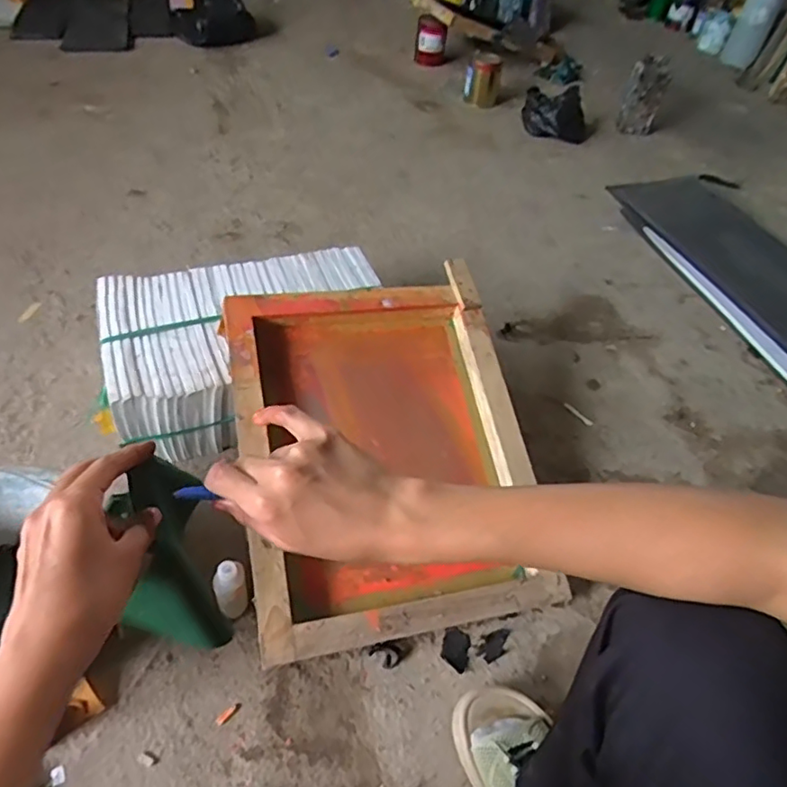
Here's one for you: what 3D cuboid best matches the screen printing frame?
[{"bbox_3d":[-0.012,0.064,0.765,0.379,0.069,0.477,-9,67,-19],"label":"screen printing frame"}]

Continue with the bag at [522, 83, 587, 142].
[{"bbox_3d":[0.476,-0.816,1.679,0.194,0.131,0.088,12,48,4],"label":"bag"}]

